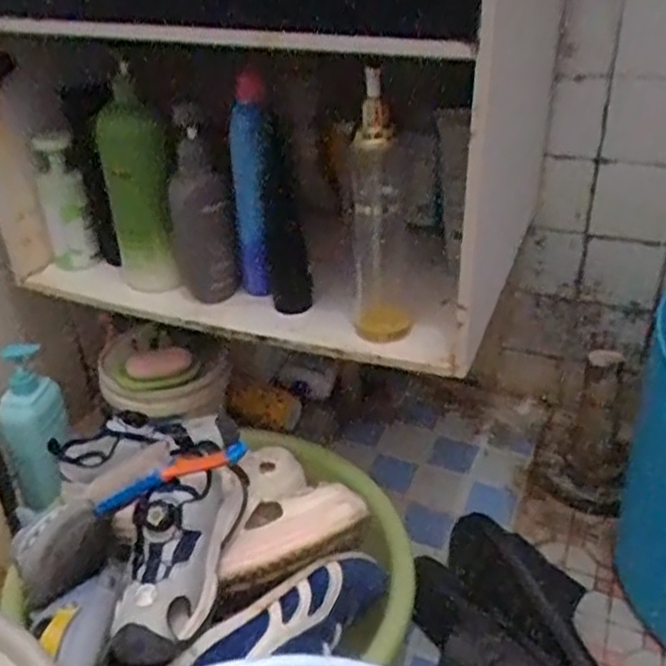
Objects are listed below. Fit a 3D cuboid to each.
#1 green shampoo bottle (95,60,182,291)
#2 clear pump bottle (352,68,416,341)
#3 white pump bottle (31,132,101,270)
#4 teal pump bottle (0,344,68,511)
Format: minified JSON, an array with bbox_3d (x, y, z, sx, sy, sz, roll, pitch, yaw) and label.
[{"bbox_3d":[-0.220,-0.162,0.817,0.069,0.231,0.072,-17,34,-21],"label":"green shampoo bottle"},{"bbox_3d":[0.049,-0.113,0.704,0.062,0.245,0.055,0,32,4],"label":"clear pump bottle"},{"bbox_3d":[-0.328,-0.158,0.869,0.054,0.160,0.041,-17,34,-21],"label":"white pump bottle"},{"bbox_3d":[-0.375,0.115,0.896,0.066,0.207,0.056,-3,8,-1],"label":"teal pump bottle"}]

